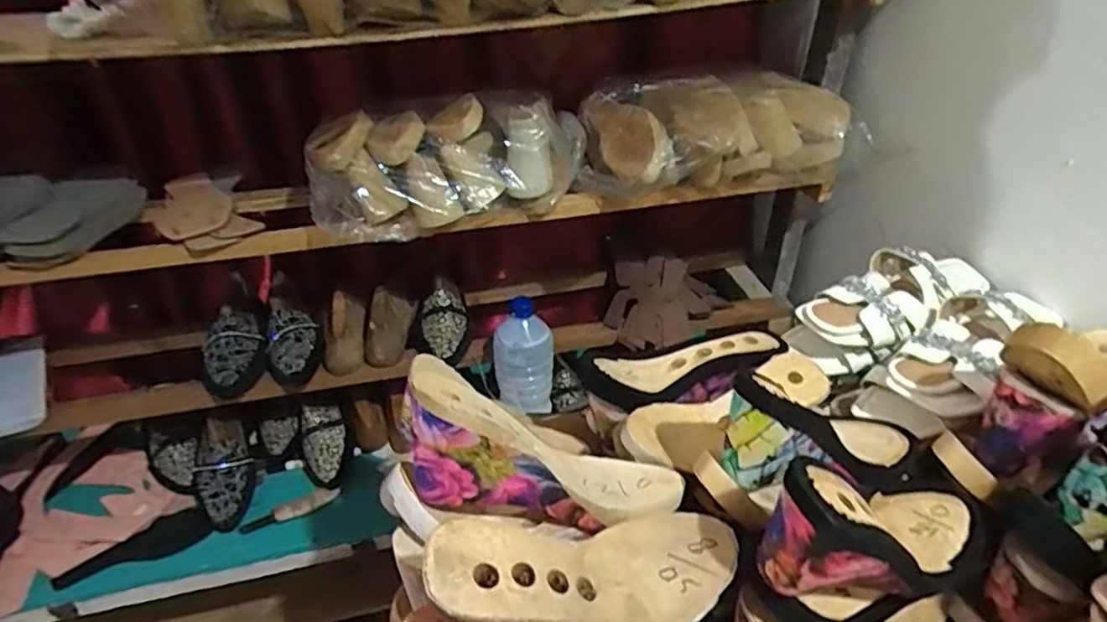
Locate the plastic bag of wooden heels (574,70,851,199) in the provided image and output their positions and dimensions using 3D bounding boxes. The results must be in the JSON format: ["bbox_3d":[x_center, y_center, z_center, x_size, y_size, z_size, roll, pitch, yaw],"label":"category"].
[{"bbox_3d":[0.209,-0.249,0.865,0.358,0.113,0.208,-14,37,-19],"label":"plastic bag of wooden heels"}]

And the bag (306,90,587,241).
[{"bbox_3d":[-0.128,-0.200,0.800,0.358,0.131,0.151,-11,36,-15],"label":"bag"}]

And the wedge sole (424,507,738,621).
[{"bbox_3d":[0.024,0.172,0.419,0.231,0.055,0.075,12,25,-32],"label":"wedge sole"}]

